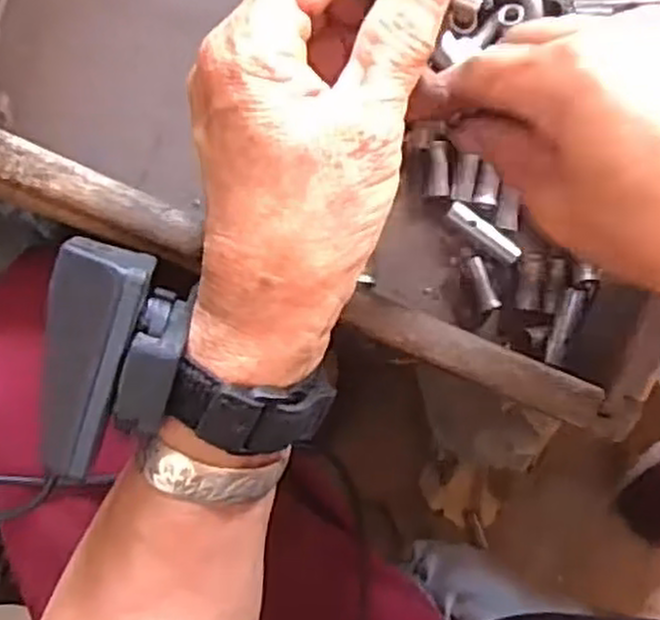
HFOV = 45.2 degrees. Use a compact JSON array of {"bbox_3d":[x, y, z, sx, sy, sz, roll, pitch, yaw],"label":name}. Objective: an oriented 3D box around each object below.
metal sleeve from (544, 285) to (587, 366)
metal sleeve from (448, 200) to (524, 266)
[{"bbox_3d":[0.103,0.007,0.343,0.009,0.007,0.036,23,75,1],"label":"metal sleeve"},{"bbox_3d":[0.069,-0.034,0.355,0.038,0.005,0.009,37,88,1],"label":"metal sleeve"}]

